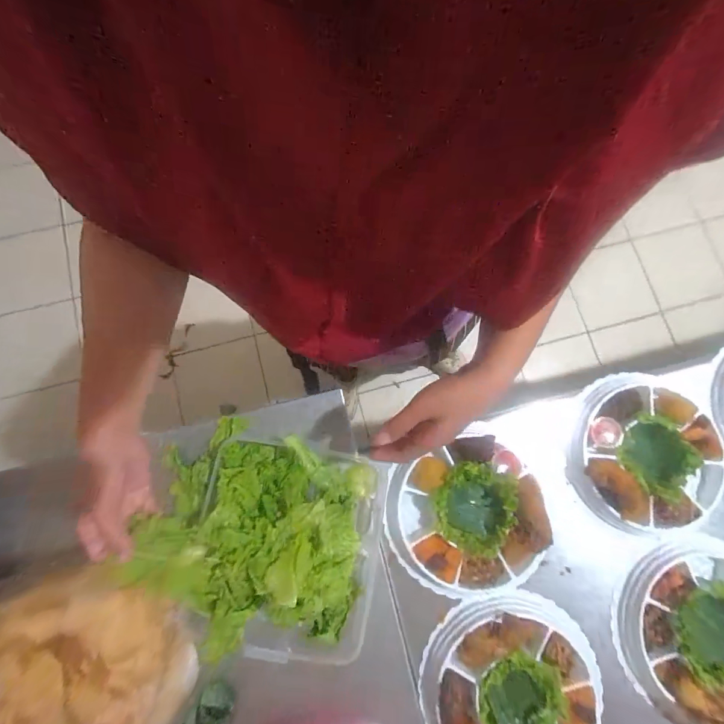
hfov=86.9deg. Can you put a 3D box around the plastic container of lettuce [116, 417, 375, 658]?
[{"bbox_3d":[-0.108,0.207,0.444,0.249,0.130,0.239,10,79,1],"label":"plastic container of lettuce"}]

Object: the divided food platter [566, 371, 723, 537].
[{"bbox_3d":[0.394,0.123,0.524,0.220,0.045,0.220,0,79,-1],"label":"divided food platter"}]

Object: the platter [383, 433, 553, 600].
[{"bbox_3d":[0.137,0.208,0.502,0.197,0.057,0.191,0,79,-1],"label":"platter"}]

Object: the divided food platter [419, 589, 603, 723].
[{"bbox_3d":[0.187,0.404,0.469,0.208,0.042,0.208,0,79,-1],"label":"divided food platter"}]

